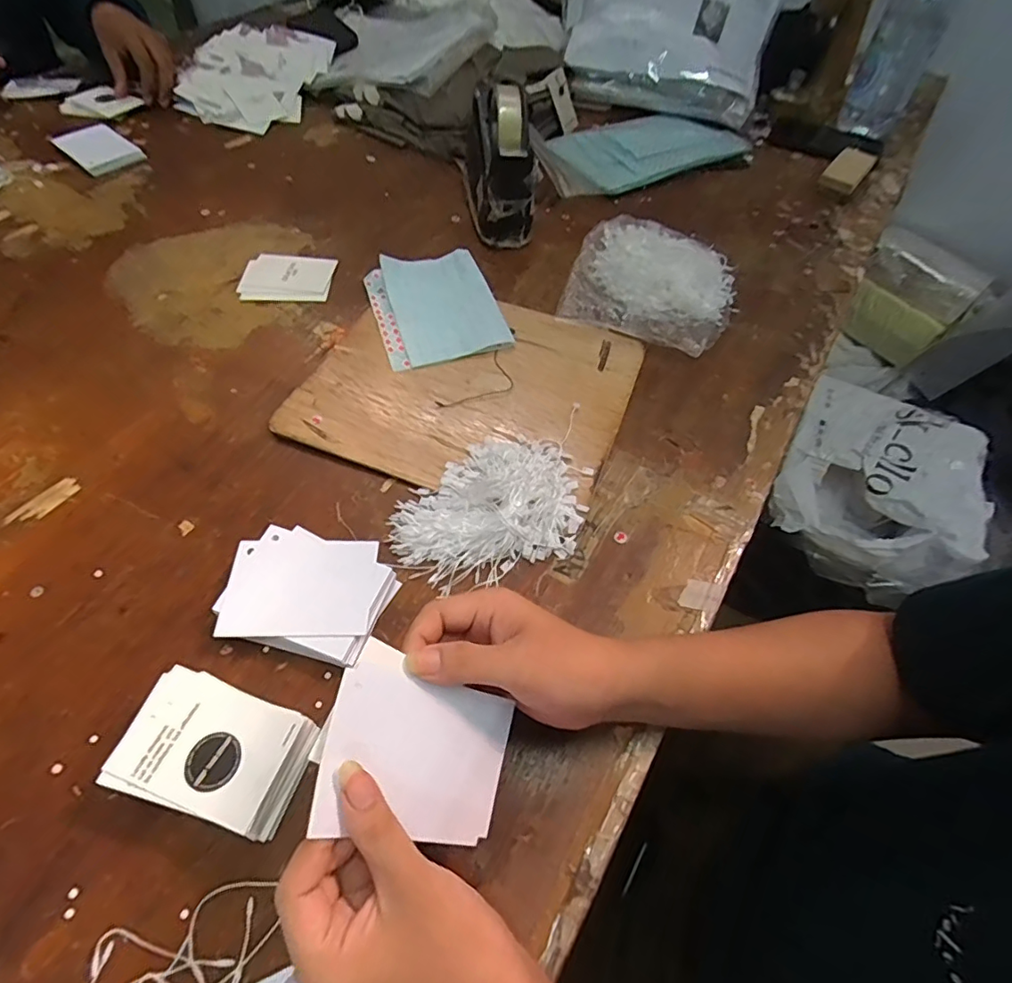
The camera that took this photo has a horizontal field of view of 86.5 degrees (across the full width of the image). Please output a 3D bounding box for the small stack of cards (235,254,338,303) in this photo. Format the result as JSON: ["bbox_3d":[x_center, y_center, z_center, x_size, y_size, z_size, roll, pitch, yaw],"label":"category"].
[{"bbox_3d":[-0.233,-0.230,0.574,0.093,0.005,0.071,3,58,0],"label":"small stack of cards"}]

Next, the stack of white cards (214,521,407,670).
[{"bbox_3d":[-0.138,0.071,0.380,0.107,0.022,0.086,14,58,7],"label":"stack of white cards"}]

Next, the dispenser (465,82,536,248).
[{"bbox_3d":[-0.010,-0.388,0.619,0.068,0.110,0.179,-4,58,-4],"label":"dispenser"}]

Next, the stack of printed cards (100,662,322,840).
[{"bbox_3d":[-0.166,0.153,0.314,0.100,0.040,0.072,17,59,9],"label":"stack of printed cards"}]

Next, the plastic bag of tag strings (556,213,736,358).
[{"bbox_3d":[0.158,-0.224,0.573,0.173,0.035,0.164,15,58,7],"label":"plastic bag of tag strings"}]

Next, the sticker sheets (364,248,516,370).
[{"bbox_3d":[-0.072,-0.194,0.554,0.123,0.011,0.155,-15,60,-11],"label":"sticker sheets"}]

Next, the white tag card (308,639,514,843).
[{"bbox_3d":[-0.041,0.131,0.276,0.102,0.008,0.080,28,64,-29],"label":"white tag card"}]

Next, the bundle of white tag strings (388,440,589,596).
[{"bbox_3d":[-0.015,0.007,0.419,0.151,0.026,0.112,-16,60,-12],"label":"bundle of white tag strings"}]

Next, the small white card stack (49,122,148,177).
[{"bbox_3d":[-0.515,-0.435,0.680,0.100,0.015,0.069,37,64,19],"label":"small white card stack"}]

